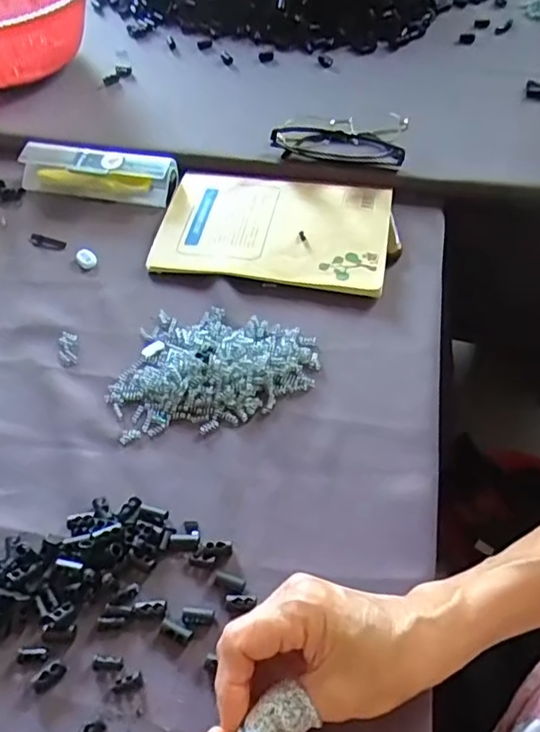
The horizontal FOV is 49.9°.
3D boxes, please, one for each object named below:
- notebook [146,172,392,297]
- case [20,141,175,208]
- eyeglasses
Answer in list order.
[{"bbox_3d":[0.002,-0.129,0.530,0.206,0.013,0.134,7,55,9],"label":"notebook"},{"bbox_3d":[-0.173,-0.194,0.577,0.153,0.033,0.040,9,55,10],"label":"case"},{"bbox_3d":[0.068,-0.225,0.573,0.127,0.033,0.058,8,55,10],"label":"eyeglasses"}]

